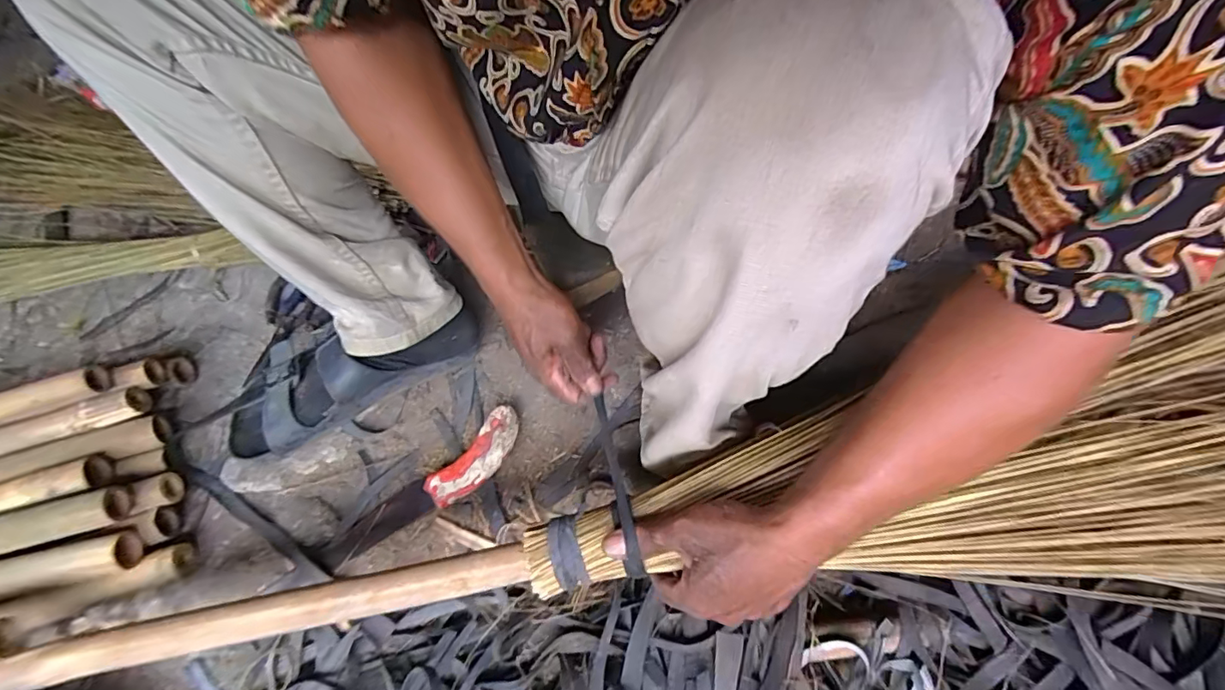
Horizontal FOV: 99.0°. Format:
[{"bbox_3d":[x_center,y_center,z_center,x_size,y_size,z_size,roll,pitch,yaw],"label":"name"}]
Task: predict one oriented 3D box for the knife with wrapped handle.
[{"bbox_3d":[-0.203,0.164,0.576,0.248,0.033,0.055,-37,62,-18],"label":"knife with wrapped handle"}]

